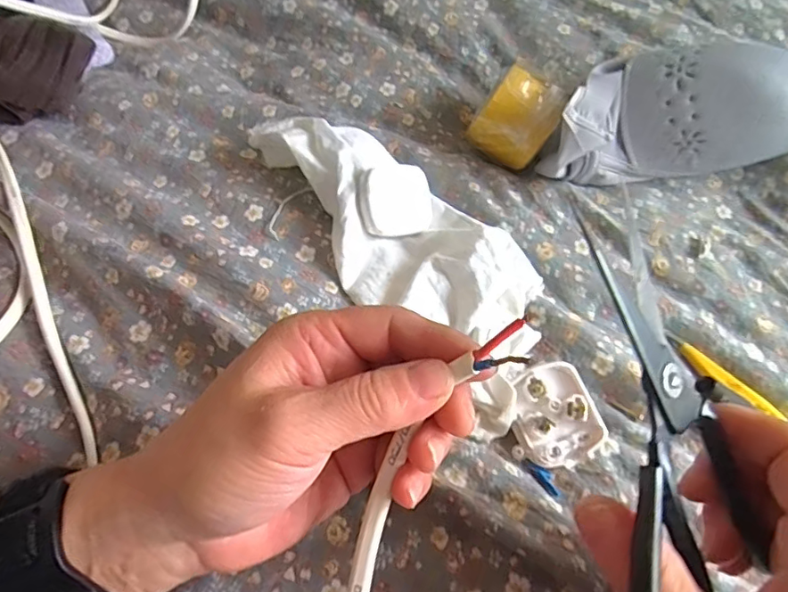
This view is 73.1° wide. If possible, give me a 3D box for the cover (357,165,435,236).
[{"bbox_3d":[0.002,-0.063,0.352,0.053,0.010,0.045,-15,98,-39],"label":"cover"}]

